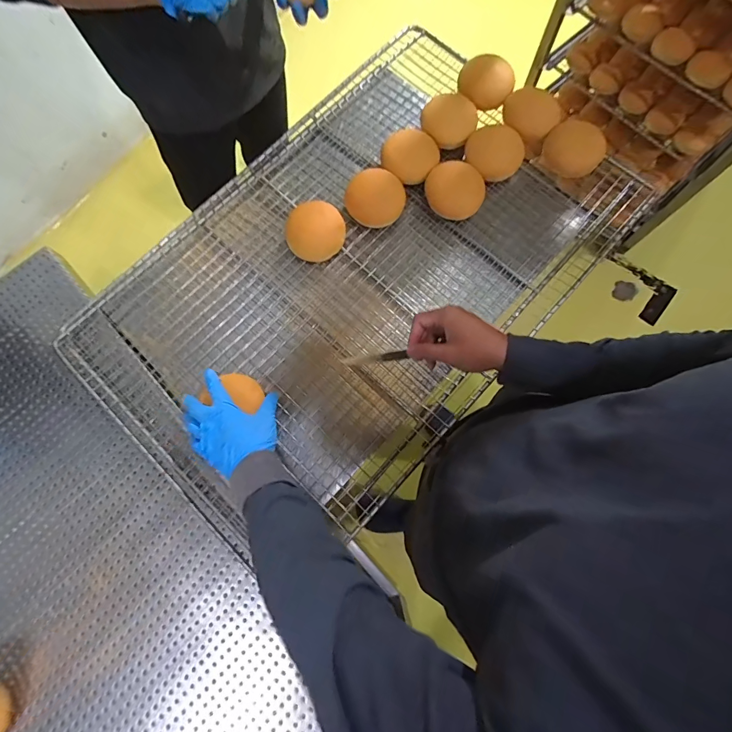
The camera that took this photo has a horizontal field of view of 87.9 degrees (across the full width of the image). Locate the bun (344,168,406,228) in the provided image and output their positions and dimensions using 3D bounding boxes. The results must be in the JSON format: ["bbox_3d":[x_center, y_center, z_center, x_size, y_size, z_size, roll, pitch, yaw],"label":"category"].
[{"bbox_3d":[0.017,-0.280,0.645,0.091,0.064,0.091,0,76,1],"label":"bun"}]

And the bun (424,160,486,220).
[{"bbox_3d":[0.152,-0.298,0.647,0.097,0.051,0.085,19,77,6],"label":"bun"}]

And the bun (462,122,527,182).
[{"bbox_3d":[0.225,-0.373,0.658,0.092,0.045,0.075,39,80,10],"label":"bun"}]

